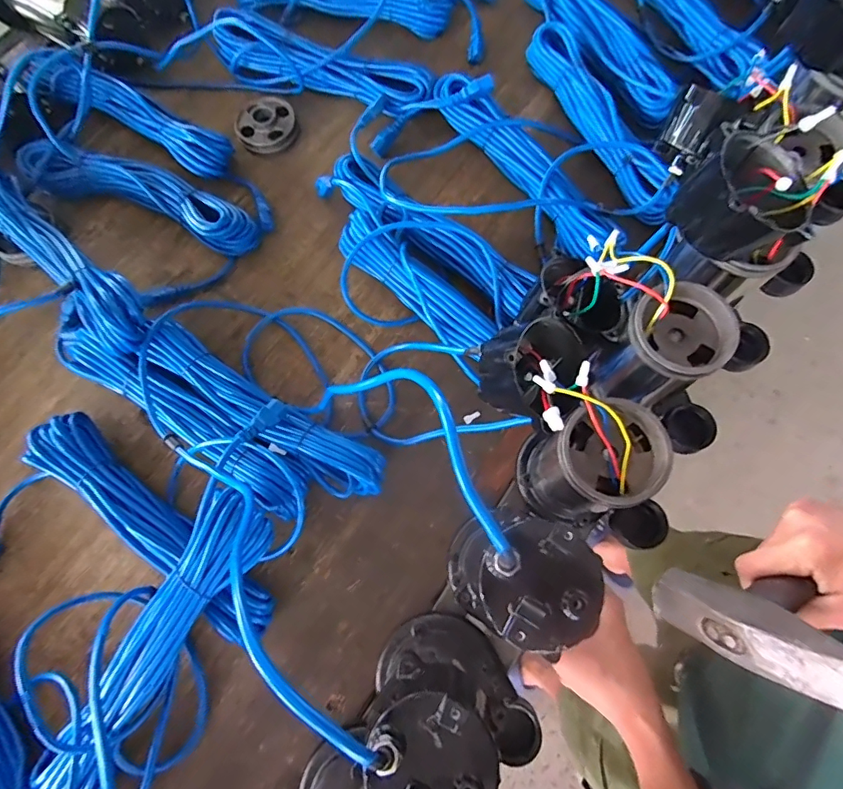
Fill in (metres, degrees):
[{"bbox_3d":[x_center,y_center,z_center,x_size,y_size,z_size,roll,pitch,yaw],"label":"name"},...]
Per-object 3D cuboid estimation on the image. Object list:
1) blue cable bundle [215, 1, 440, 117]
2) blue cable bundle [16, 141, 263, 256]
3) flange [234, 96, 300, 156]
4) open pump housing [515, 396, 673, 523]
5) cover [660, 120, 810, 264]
[{"bbox_3d":[-0.147,-0.486,0.727,0.337,0.057,0.083,22,75,7],"label":"blue cable bundle"},{"bbox_3d":[-0.387,-0.277,0.670,0.349,0.048,0.080,19,75,6],"label":"blue cable bundle"},{"bbox_3d":[-0.231,-0.400,0.719,0.086,0.026,0.090,0,74,1],"label":"flange"},{"bbox_3d":[0.157,0.068,0.472,0.093,0.156,0.092,43,79,12],"label":"open pump housing"},{"bbox_3d":[0.279,-0.167,0.427,0.103,0.082,0.096,32,77,10],"label":"cover"}]

